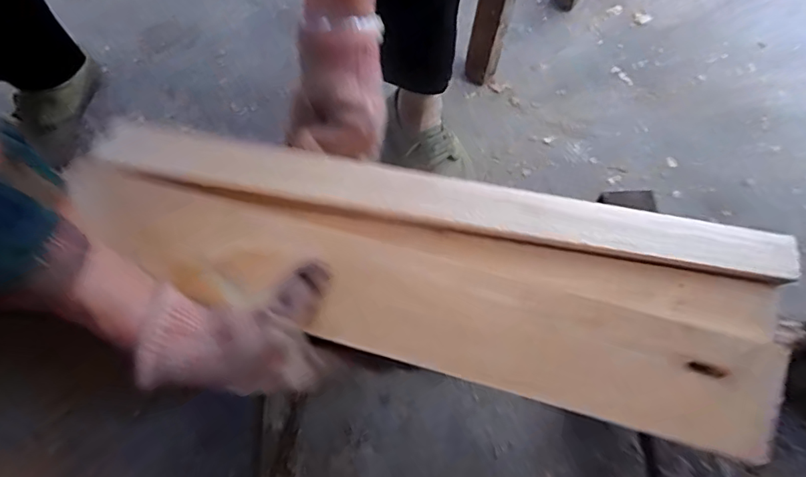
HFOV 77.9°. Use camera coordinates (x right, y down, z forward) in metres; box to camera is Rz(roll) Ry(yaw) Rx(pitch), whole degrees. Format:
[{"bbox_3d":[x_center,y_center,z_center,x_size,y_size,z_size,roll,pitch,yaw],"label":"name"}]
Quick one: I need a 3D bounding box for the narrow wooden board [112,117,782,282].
[{"bbox_3d":[0.018,-0.027,0.351,0.475,0.022,0.046,11,70,6],"label":"narrow wooden board"}]

